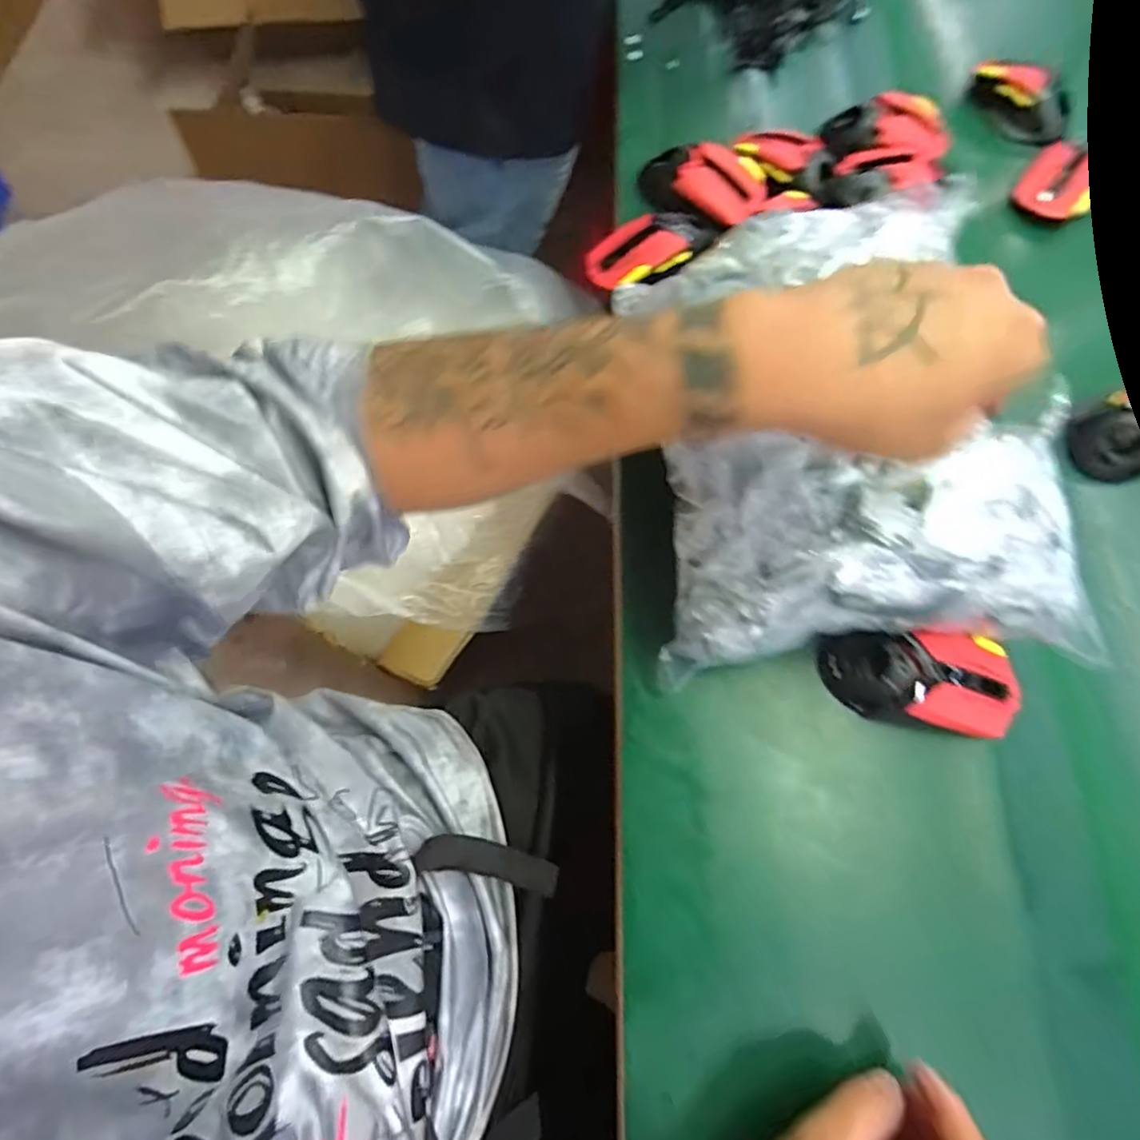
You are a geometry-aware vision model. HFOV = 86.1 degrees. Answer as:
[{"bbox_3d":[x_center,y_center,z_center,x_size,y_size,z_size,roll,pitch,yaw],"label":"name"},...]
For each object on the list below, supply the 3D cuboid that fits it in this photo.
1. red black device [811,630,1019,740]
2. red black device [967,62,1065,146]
[{"bbox_3d":[0.237,0.075,0.410,0.123,0.040,0.064,12,70,2],"label":"red black device"},{"bbox_3d":[0.441,-0.459,0.597,0.103,0.045,0.024,43,74,13],"label":"red black device"}]

